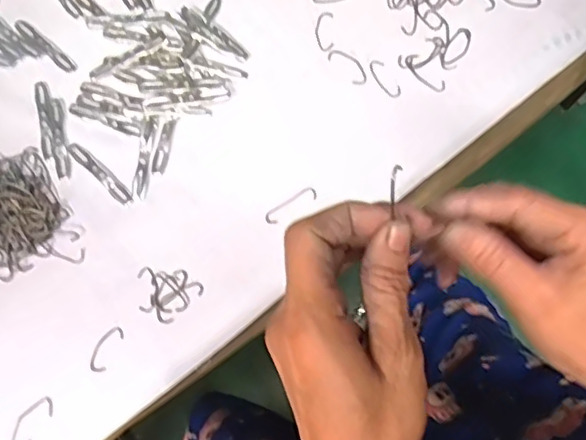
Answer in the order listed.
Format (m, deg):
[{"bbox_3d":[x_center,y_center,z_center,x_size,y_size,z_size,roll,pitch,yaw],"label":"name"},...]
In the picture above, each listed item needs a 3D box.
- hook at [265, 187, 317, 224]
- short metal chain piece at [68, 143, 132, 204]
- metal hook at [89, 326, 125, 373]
[{"bbox_3d":[-0.002,-0.011,0.445,0.044,0.004,0.012,-32,76,-8],"label":"hook"},{"bbox_3d":[-0.150,-0.037,0.454,0.067,0.004,0.011,43,79,12],"label":"short metal chain piece"},{"bbox_3d":[-0.133,0.091,0.416,0.015,0.004,0.034,26,76,8],"label":"metal hook"}]

